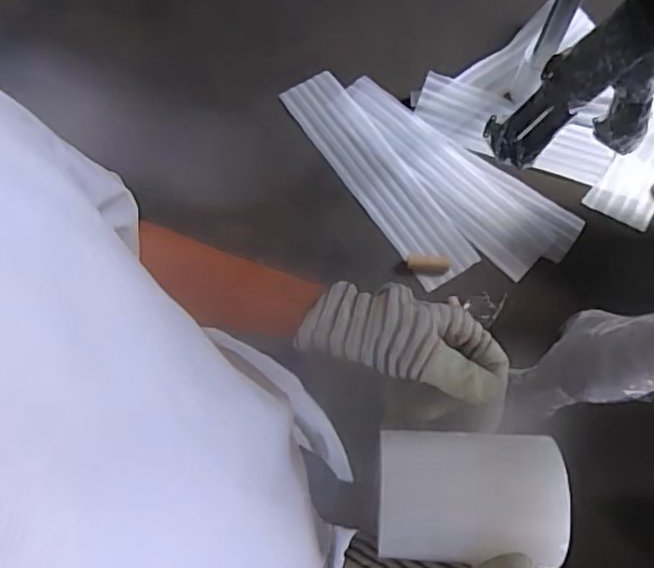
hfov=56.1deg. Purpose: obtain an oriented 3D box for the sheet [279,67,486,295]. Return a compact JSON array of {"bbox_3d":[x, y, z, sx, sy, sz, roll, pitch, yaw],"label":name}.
[{"bbox_3d":[0.135,-0.284,1.645,0.158,0.026,0.664,-37,82,6],"label":"sheet"}]

